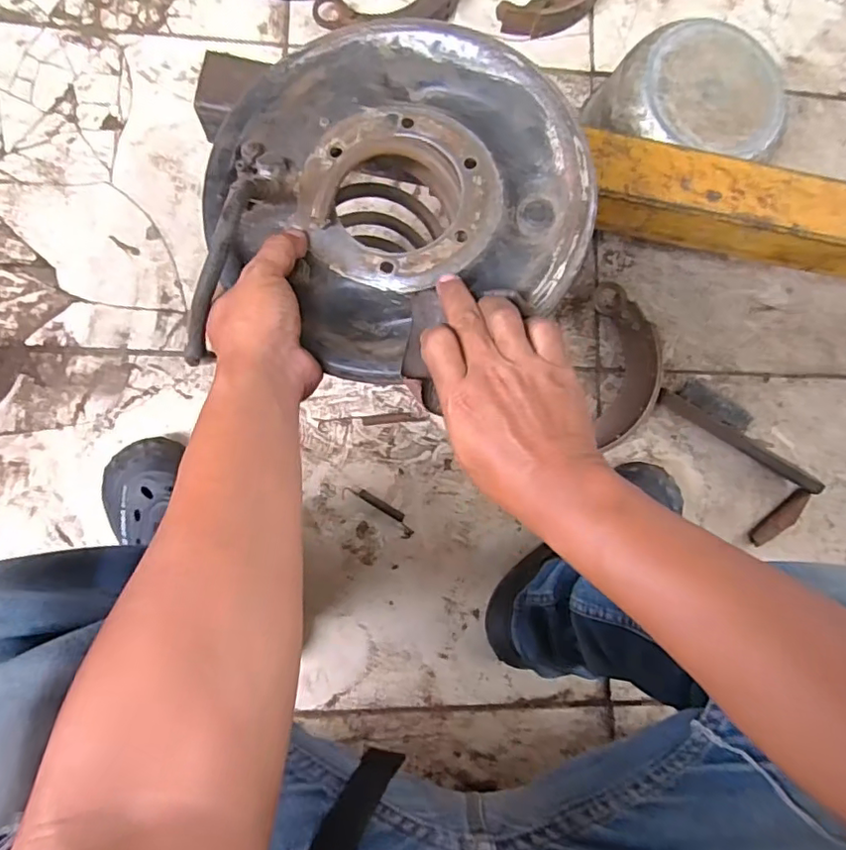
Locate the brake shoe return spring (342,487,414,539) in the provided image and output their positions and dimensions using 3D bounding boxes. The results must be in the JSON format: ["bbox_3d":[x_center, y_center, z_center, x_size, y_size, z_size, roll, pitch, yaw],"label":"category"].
[{"bbox_3d":[-0.052,0.100,0.683,0.096,0.008,0.023,34,83,-3],"label":"brake shoe return spring"}]

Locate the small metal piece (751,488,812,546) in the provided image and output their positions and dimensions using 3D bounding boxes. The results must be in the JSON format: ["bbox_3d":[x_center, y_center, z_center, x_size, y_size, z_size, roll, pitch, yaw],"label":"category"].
[{"bbox_3d":[0.460,0.123,0.737,0.097,0.013,0.029,-39,91,-7],"label":"small metal piece"}]

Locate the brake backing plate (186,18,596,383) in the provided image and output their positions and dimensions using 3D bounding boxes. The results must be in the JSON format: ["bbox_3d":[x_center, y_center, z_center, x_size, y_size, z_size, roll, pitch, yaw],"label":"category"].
[{"bbox_3d":[-0.020,-0.162,0.400,0.257,0.056,0.256,0,86,-6],"label":"brake backing plate"}]

